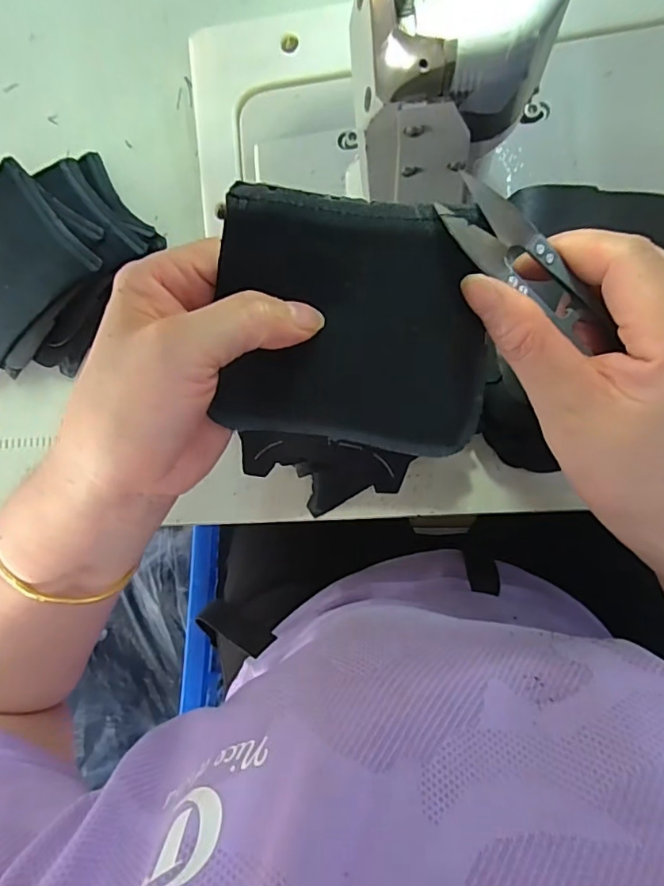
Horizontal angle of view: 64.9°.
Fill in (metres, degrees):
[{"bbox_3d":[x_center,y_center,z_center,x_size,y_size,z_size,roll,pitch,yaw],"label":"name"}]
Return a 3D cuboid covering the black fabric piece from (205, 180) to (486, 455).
[{"bbox_3d":[0.011,-0.042,0.200,0.104,0.012,0.092,5,119,-5],"label":"black fabric piece"}]

